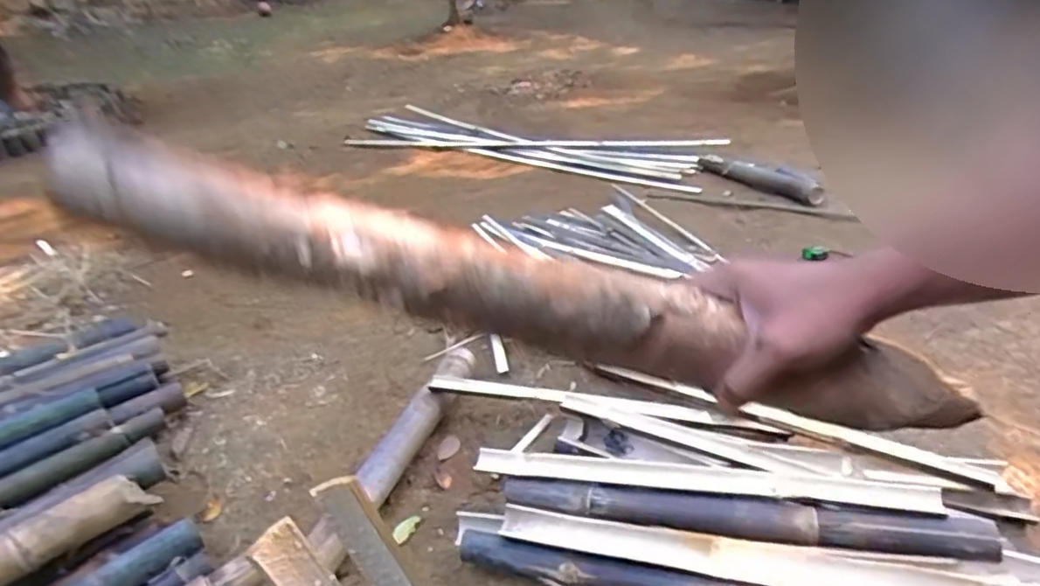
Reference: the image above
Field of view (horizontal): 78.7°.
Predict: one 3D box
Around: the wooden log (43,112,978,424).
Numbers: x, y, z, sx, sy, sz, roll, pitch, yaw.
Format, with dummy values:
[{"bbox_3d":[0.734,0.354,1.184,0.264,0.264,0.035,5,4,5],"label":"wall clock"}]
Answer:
[{"bbox_3d":[-0.001,-0.001,0.391,0.580,0.059,0.052,16,30,-2],"label":"wooden log"}]

